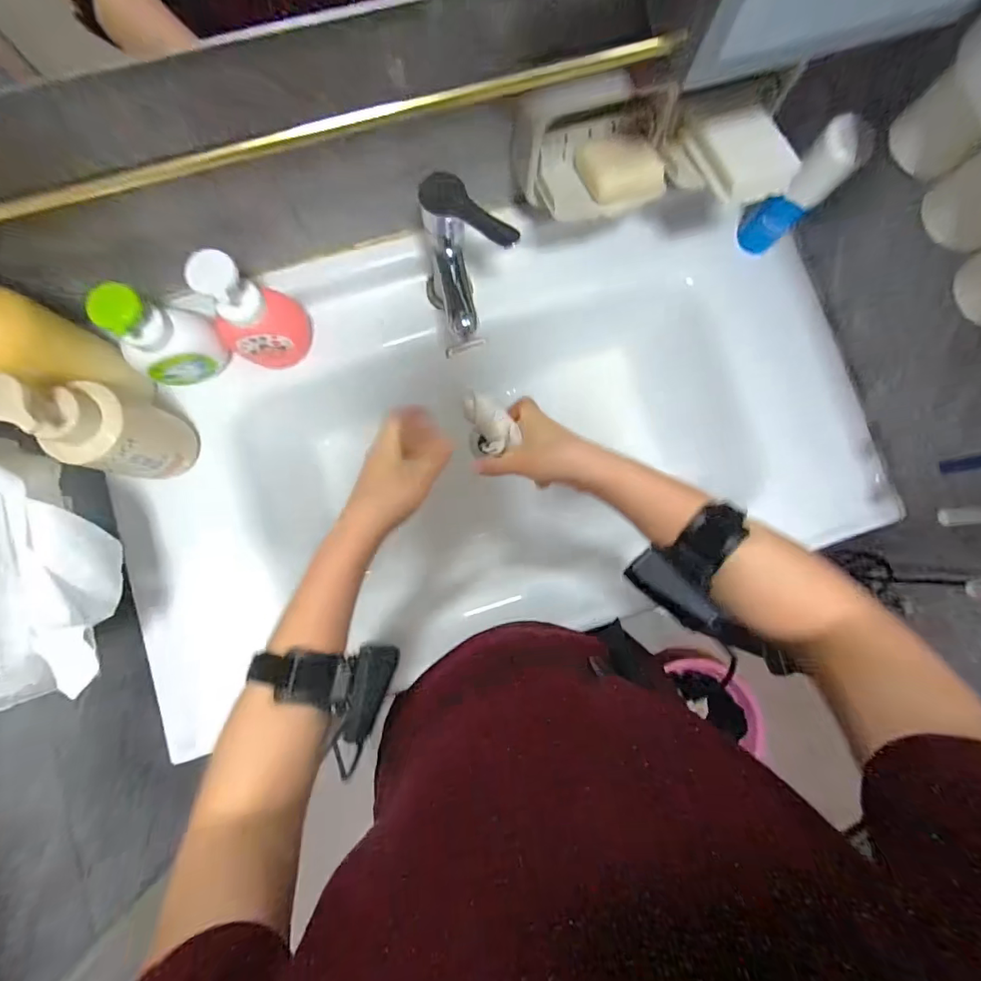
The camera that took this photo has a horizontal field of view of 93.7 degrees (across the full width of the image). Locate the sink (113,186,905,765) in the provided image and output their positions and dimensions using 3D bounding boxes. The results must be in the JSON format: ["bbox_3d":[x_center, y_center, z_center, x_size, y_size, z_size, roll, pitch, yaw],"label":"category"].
[{"bbox_3d":[0.004,-0.063,0.623,0.885,0.180,0.462,-18,84,-4],"label":"sink"}]

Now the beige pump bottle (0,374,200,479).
[{"bbox_3d":[-0.364,-0.056,0.444,0.060,0.205,0.073,20,83,0],"label":"beige pump bottle"}]

